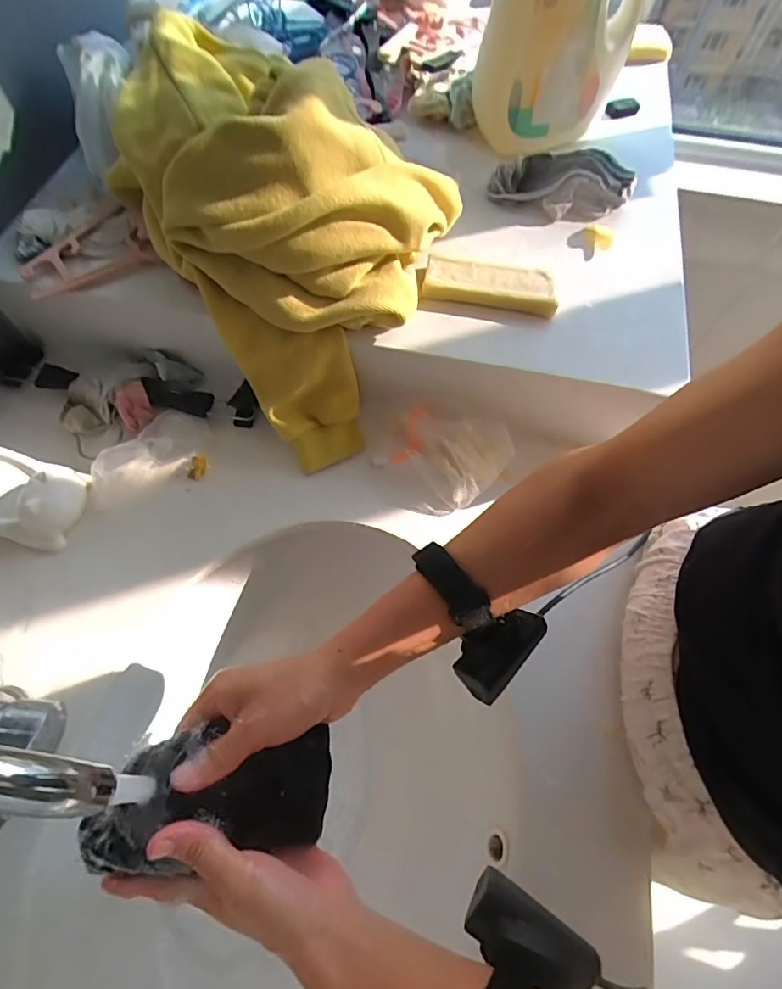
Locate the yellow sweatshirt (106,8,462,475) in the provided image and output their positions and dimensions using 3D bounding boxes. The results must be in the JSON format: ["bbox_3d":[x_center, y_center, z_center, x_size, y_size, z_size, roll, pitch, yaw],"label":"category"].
[{"bbox_3d":[-0.093,-0.267,0.499,0.261,0.239,0.357,-38,70,-18],"label":"yellow sweatshirt"}]

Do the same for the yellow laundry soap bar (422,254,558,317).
[{"bbox_3d":[0.098,-0.206,0.489,0.127,0.020,0.051,11,64,4],"label":"yellow laundry soap bar"}]

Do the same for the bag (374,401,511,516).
[{"bbox_3d":[0.050,-0.037,0.500,0.133,0.037,0.103,13,64,5],"label":"bag"}]

